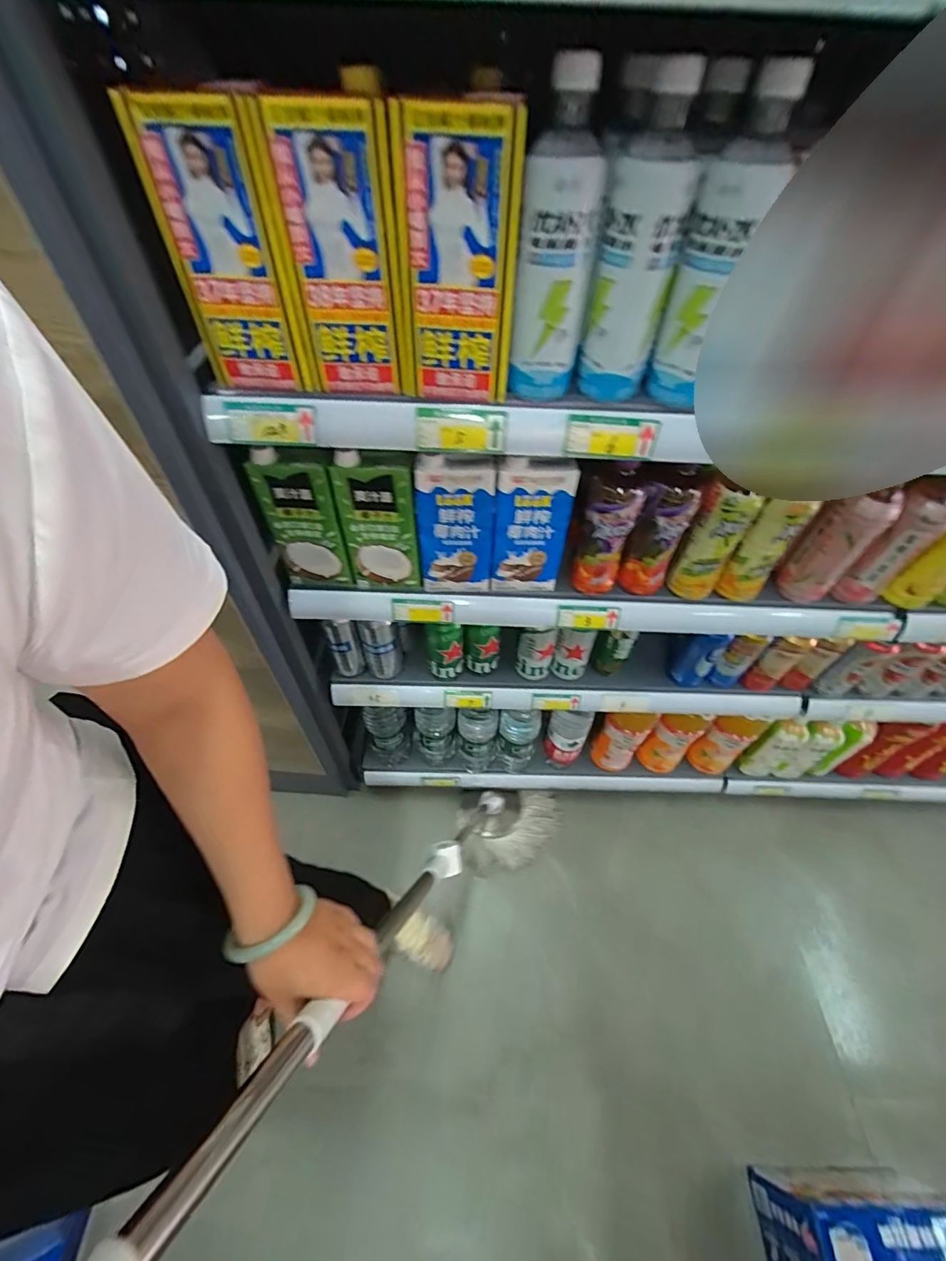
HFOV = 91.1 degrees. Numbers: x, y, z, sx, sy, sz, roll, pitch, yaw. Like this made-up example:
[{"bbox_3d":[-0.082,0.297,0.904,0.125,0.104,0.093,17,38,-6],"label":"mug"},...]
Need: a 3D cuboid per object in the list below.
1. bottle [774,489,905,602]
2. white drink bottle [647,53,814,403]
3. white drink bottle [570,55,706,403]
[{"bbox_3d":[0.482,-0.116,0.622,0.059,0.182,0.068,-37,61,-26],"label":"bottle"},{"bbox_3d":[0.188,-0.292,0.381,0.057,0.216,0.059,34,59,23],"label":"white drink bottle"},{"bbox_3d":[0.136,-0.309,0.394,0.069,0.214,0.066,13,53,9],"label":"white drink bottle"}]

